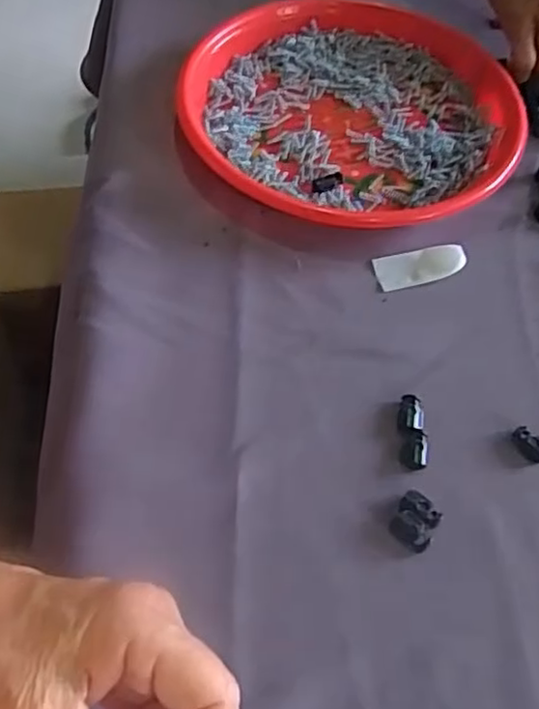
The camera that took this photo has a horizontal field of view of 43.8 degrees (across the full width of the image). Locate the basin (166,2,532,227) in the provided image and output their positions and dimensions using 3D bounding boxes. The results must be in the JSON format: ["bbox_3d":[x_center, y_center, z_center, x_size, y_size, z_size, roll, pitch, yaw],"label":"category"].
[{"bbox_3d":[0.059,-0.177,0.482,0.228,0.030,0.221,1,58,-1],"label":"basin"}]

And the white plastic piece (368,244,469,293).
[{"bbox_3d":[0.095,-0.057,0.421,0.056,0.009,0.024,-9,59,-8],"label":"white plastic piece"}]

